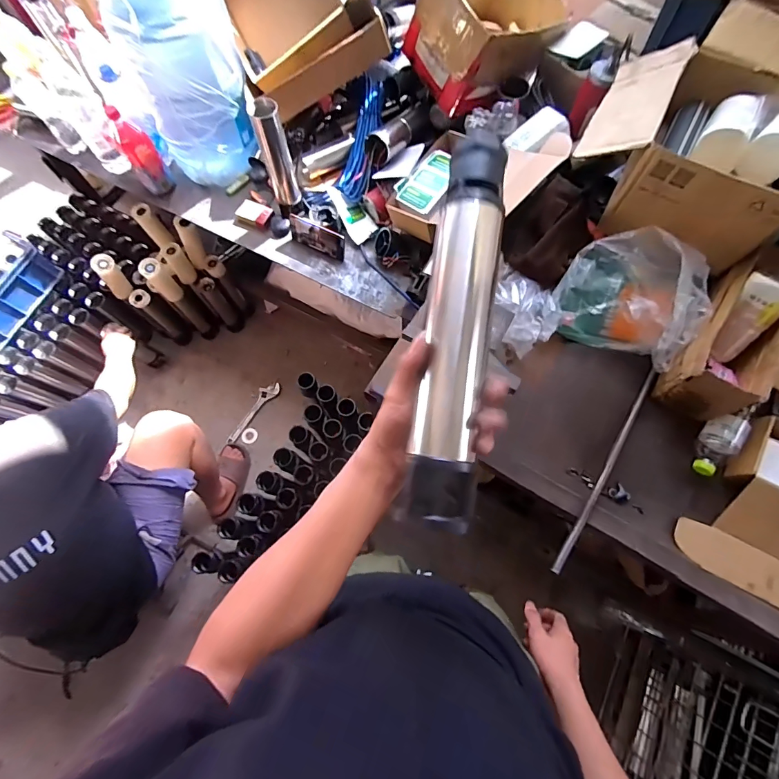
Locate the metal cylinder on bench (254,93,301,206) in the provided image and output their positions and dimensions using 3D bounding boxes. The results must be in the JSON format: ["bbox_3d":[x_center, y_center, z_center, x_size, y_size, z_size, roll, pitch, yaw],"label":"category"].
[{"bbox_3d":[-0.272,-0.561,0.970,0.067,0.240,0.054,-18,72,-5],"label":"metal cylinder on bench"}]

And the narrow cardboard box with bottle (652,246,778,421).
[{"bbox_3d":[0.629,-0.103,0.725,0.128,0.142,0.312,28,82,20],"label":"narrow cardboard box with bottle"}]

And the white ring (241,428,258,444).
[{"bbox_3d":[-0.536,0.180,1.543,0.058,0.015,0.060,0,71,1],"label":"white ring"}]

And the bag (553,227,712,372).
[{"bbox_3d":[0.460,-0.178,0.769,0.244,0.176,0.177,24,73,9],"label":"bag"}]

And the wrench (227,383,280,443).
[{"bbox_3d":[-0.537,0.082,1.569,0.061,0.018,0.282,36,75,12],"label":"wrench"}]

